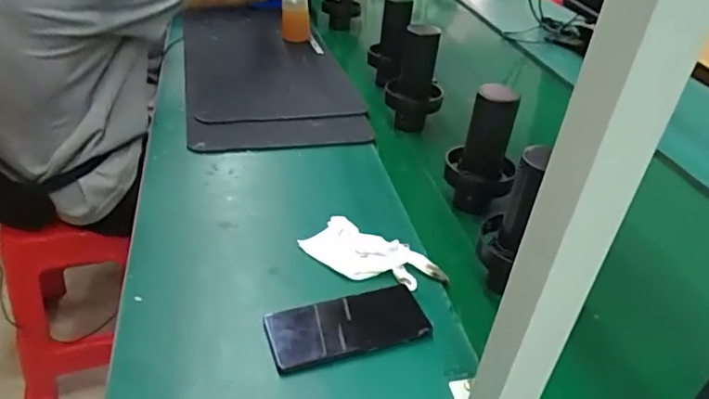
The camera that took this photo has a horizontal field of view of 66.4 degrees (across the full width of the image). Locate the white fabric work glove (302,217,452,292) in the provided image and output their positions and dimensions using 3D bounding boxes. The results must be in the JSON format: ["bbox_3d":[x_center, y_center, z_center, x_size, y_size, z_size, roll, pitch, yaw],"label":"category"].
[{"bbox_3d":[0.021,0.061,0.635,0.159,0.026,0.072,21,38,20],"label":"white fabric work glove"}]

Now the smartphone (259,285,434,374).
[{"bbox_3d":[-0.006,0.132,0.563,0.161,0.014,0.068,-12,50,-13],"label":"smartphone"}]

